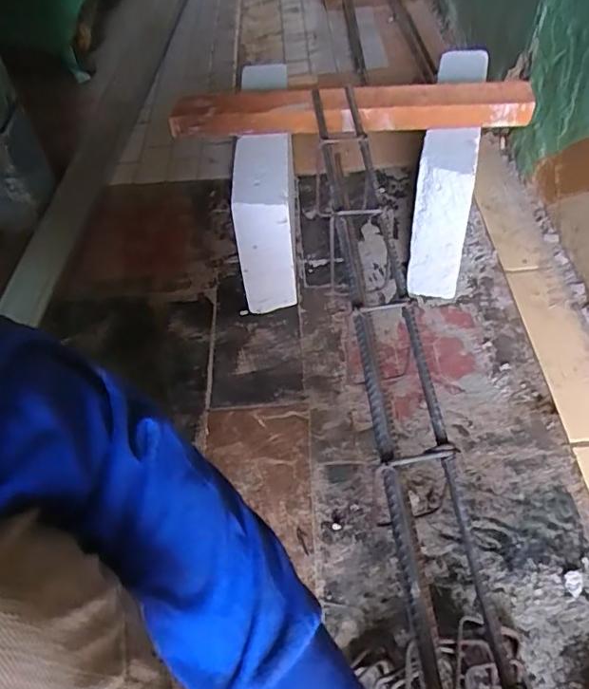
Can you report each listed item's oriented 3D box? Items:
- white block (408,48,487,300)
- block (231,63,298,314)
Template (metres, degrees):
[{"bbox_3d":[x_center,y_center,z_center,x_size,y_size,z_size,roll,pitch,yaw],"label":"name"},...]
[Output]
[{"bbox_3d":[0.237,-0.273,0.871,0.077,0.233,0.345,9,52,11],"label":"white block"},{"bbox_3d":[-0.045,-0.269,0.905,0.076,0.204,0.392,-3,51,1],"label":"block"}]

